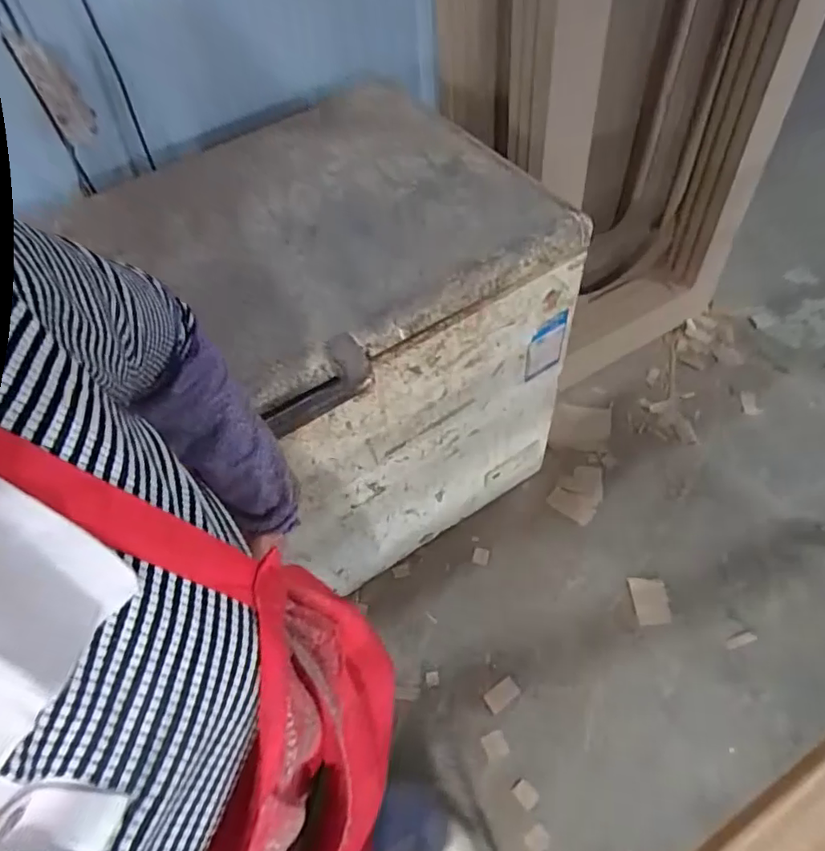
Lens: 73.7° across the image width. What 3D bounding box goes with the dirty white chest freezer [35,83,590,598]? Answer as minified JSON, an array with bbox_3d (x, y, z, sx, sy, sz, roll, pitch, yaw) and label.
[{"bbox_3d":[-0.119,-0.186,1.315,0.616,0.799,0.748,-33,58,-15],"label":"dirty white chest freezer"}]

